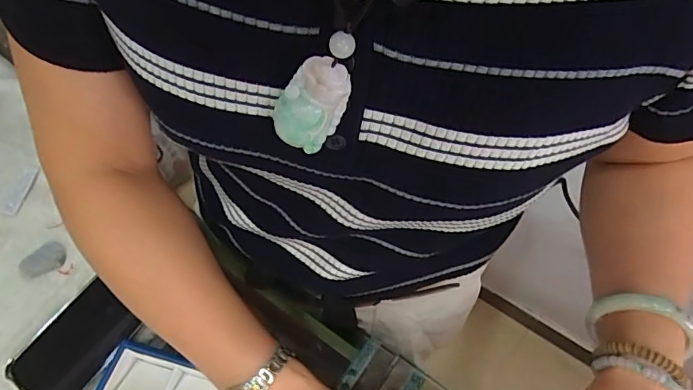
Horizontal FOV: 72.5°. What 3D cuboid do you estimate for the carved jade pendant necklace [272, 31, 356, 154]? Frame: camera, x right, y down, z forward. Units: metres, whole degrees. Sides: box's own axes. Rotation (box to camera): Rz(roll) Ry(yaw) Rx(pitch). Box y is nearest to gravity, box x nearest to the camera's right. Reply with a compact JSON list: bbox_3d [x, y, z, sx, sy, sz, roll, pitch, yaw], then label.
[{"bbox_3d":[-0.012,-0.047,0.218,0.029,0.058,0.008,32,30,-10],"label":"carved jade pendant necklace"}]

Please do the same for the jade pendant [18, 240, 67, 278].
[{"bbox_3d":[-0.320,0.069,0.498,0.038,0.005,0.045,36,65,23],"label":"jade pendant"}]

